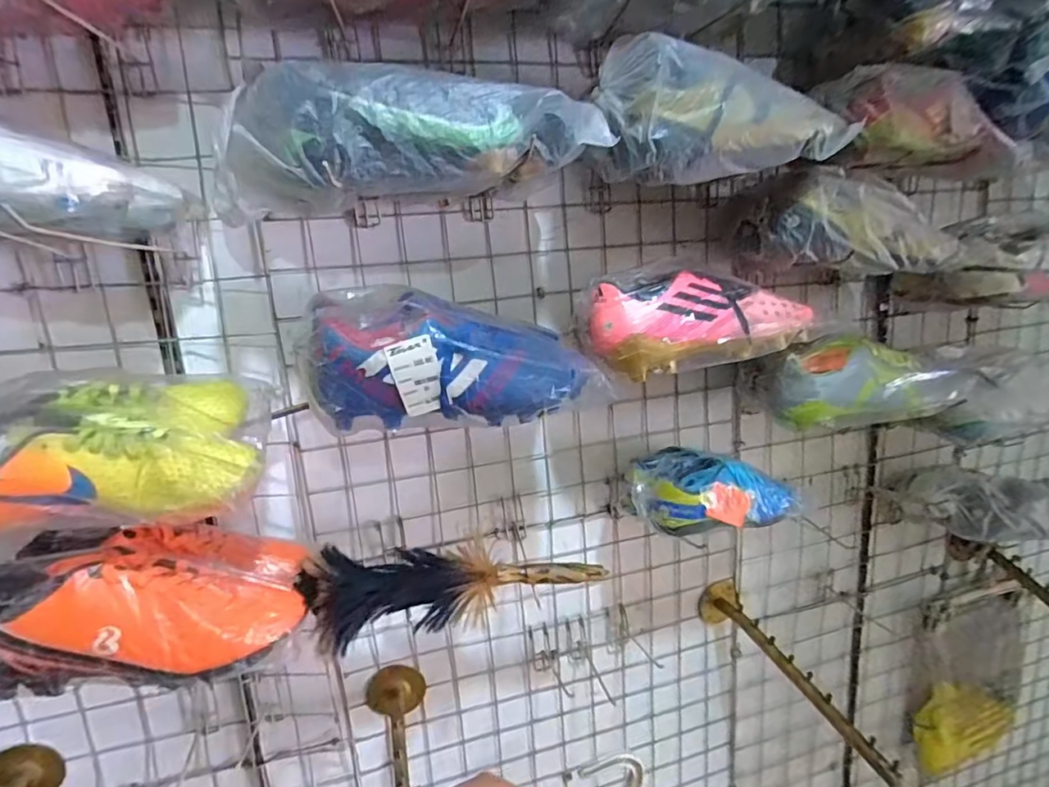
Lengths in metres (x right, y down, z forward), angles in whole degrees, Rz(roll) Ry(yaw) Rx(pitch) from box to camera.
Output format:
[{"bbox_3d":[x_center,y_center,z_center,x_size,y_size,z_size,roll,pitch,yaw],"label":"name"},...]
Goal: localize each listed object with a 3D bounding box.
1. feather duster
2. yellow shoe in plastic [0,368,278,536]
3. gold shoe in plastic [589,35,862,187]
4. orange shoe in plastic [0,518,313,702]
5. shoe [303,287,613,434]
[{"bbox_3d":[-0.065,0.195,0.575,0.299,0.088,0.068,-8,13,-17],"label":"feather duster"},{"bbox_3d":[-0.358,0.041,0.463,0.250,0.103,0.153,-6,13,-13],"label":"yellow shoe in plastic"},{"bbox_3d":[0.196,-0.276,0.540,0.256,0.118,0.079,-6,13,-12],"label":"gold shoe in plastic"},{"bbox_3d":[-0.327,0.175,0.503,0.243,0.092,0.144,-4,13,-4],"label":"orange shoe in plastic"},{"bbox_3d":[-0.067,-0.042,0.528,0.262,0.115,0.118,-5,13,-9],"label":"shoe"}]

